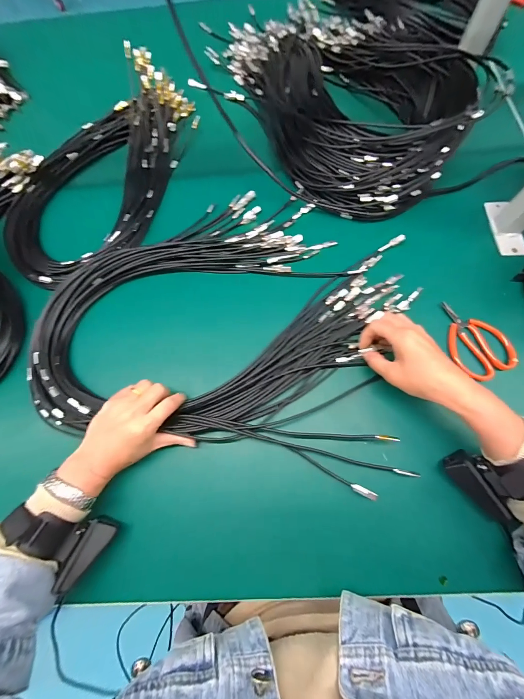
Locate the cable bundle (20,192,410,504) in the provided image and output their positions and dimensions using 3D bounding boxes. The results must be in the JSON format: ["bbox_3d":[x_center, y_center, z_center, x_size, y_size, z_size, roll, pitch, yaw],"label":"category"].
[{"bbox_3d":[-0.062,-0.057,0.411,0.475,0.036,0.404,11,73,4],"label":"cable bundle"}]

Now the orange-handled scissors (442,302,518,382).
[{"bbox_3d":[0.282,-0.016,0.383,0.072,0.017,0.110,-27,72,-5],"label":"orange-handled scissors"}]

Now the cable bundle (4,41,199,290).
[{"bbox_3d":[-0.286,-0.331,0.492,0.250,0.045,0.476,13,73,8],"label":"cable bundle"}]

